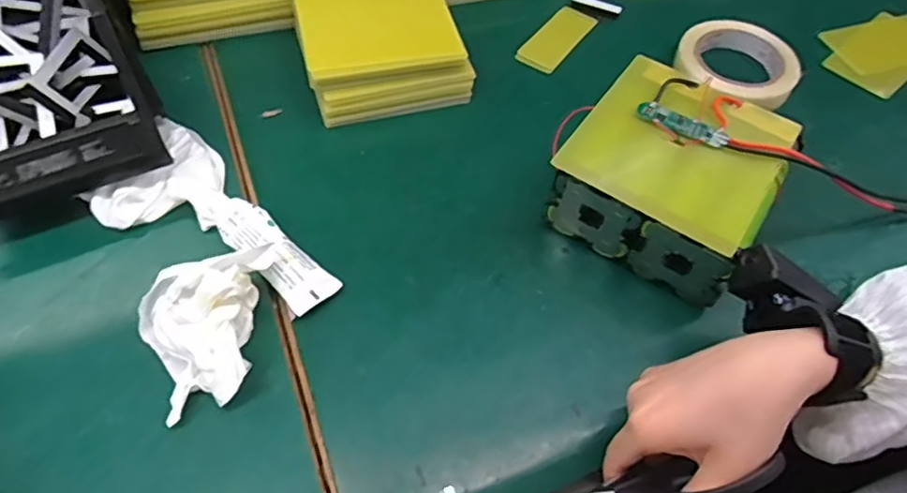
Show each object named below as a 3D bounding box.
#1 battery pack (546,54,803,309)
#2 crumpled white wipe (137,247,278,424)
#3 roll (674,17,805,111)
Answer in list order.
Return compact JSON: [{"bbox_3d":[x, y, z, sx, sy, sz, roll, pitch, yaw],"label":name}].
[{"bbox_3d":[0.166,-0.053,0.471,0.141,0.085,0.141,30,60,17],"label":"battery pack"},{"bbox_3d":[-0.156,0.051,0.396,0.093,0.042,0.089,-17,59,-13],"label":"crumpled white wipe"},{"bbox_3d":[0.276,-0.178,0.594,0.113,0.025,0.112,1,56,-2],"label":"roll"}]

